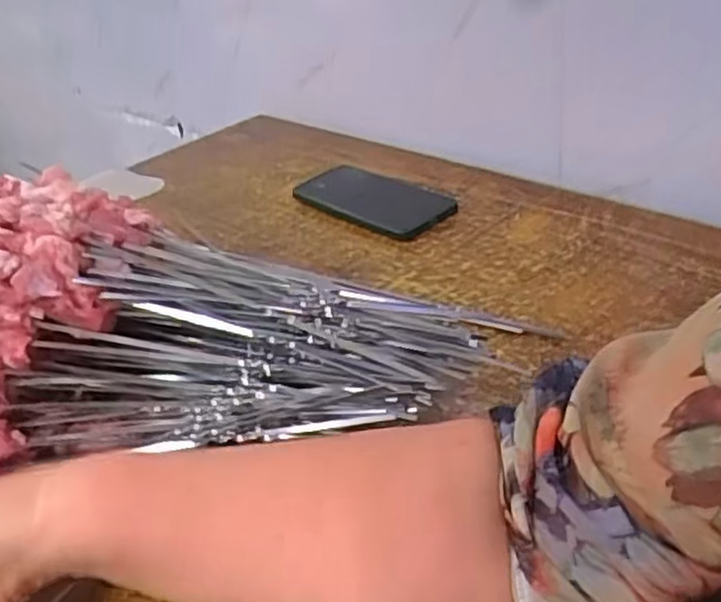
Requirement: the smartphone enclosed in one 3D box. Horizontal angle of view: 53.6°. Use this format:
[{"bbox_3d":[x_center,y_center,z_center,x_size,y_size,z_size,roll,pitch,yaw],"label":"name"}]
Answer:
[{"bbox_3d":[0.016,-0.105,0.711,0.174,0.014,0.090,24,46,37],"label":"smartphone"}]

